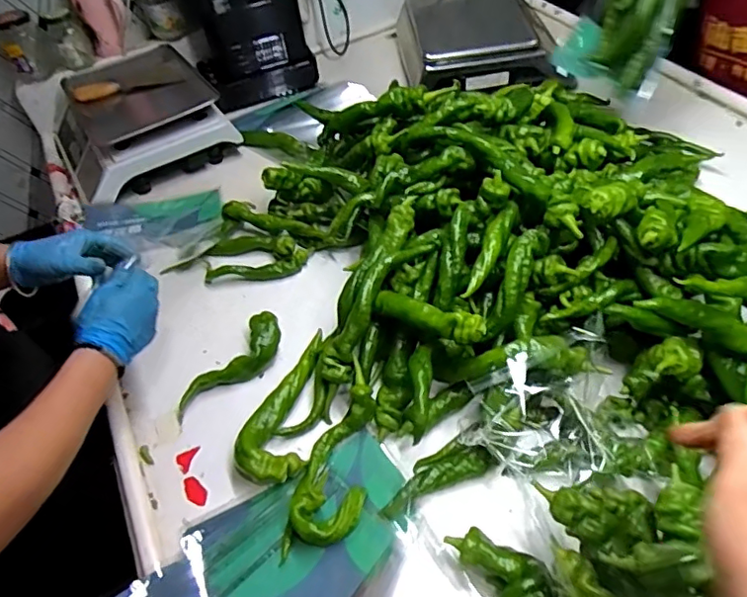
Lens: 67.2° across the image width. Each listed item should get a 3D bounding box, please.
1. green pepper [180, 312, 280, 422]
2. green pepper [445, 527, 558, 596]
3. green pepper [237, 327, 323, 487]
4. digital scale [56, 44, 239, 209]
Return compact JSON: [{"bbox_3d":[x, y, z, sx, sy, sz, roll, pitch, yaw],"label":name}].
[{"bbox_3d":[-0.188,0.091,0.750,0.059,0.047,0.178,30,58,29],"label":"green pepper"},{"bbox_3d":[0.127,0.267,0.537,0.063,0.049,0.106,-21,50,-12],"label":"green pepper"},{"bbox_3d":[-0.115,0.130,0.699,0.081,0.035,0.198,0,49,7],"label":"green pepper"},{"bbox_3d":[-0.471,-0.359,1.129,0.316,0.113,0.354,-30,52,-19],"label":"digital scale"}]

